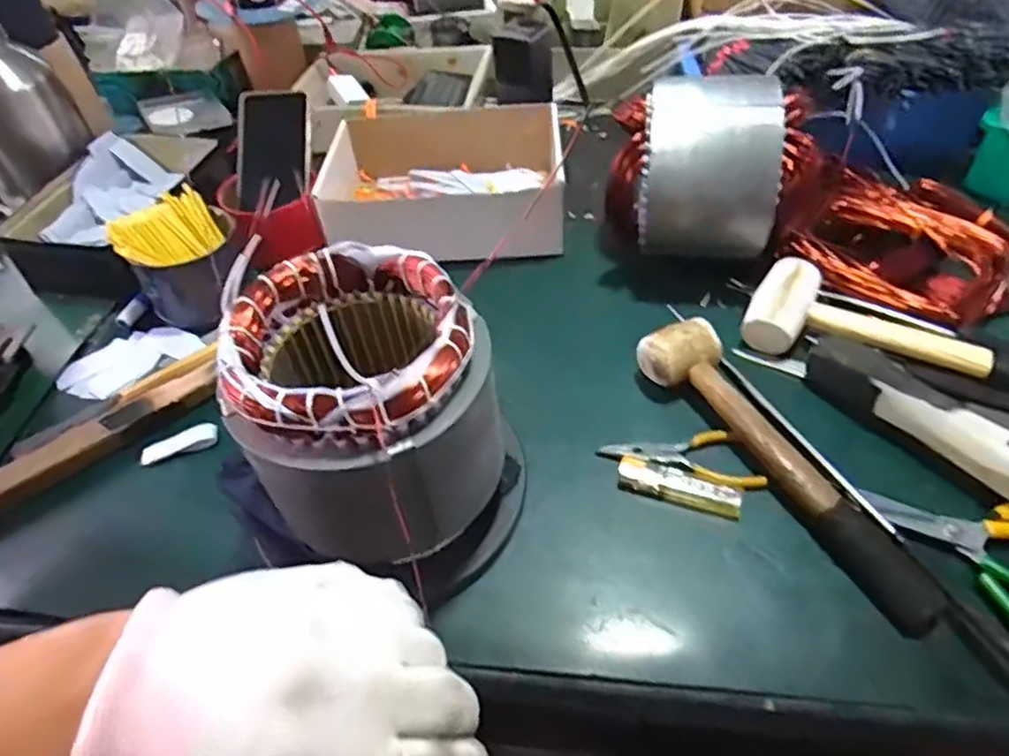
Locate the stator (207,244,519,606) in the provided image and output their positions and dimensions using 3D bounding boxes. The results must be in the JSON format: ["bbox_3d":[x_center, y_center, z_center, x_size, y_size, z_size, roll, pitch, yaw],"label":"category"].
[{"bbox_3d":[-0.081,0.029,0.424,0.155,0.181,0.143,26,57,26],"label":"stator"}]

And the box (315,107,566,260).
[{"bbox_3d":[-0.062,-0.217,0.714,0.237,0.072,0.222,-3,49,3],"label":"box"}]

